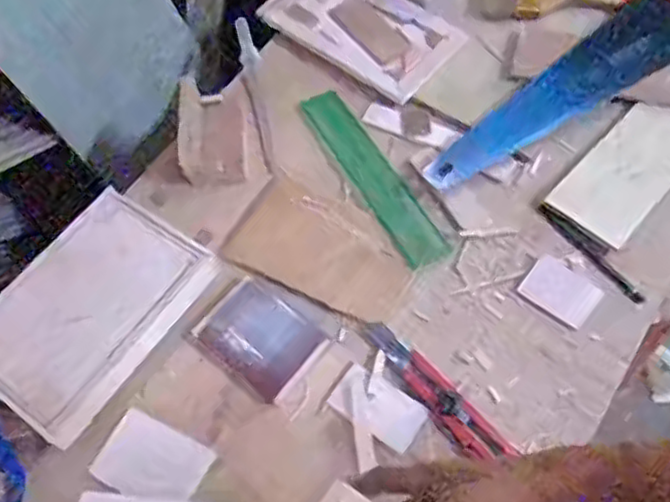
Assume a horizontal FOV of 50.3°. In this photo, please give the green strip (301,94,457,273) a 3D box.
[{"bbox_3d":[0.039,-0.084,0.764,0.048,0.004,0.241,-27,62,-11],"label":"green strip"}]

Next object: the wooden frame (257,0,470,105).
[{"bbox_3d":[0.030,-0.275,0.861,0.233,0.014,0.133,32,68,21],"label":"wooden frame"}]

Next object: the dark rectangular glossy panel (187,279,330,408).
[{"bbox_3d":[-0.070,0.080,0.663,0.104,0.019,0.085,34,69,21],"label":"dark rectangular glossy panel"}]

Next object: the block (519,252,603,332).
[{"bbox_3d":[0.216,0.037,0.680,0.067,0.006,0.047,36,69,22],"label":"block"}]

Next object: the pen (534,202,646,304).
[{"bbox_3d":[0.251,-0.001,0.705,0.016,0.007,0.136,-32,63,-13],"label":"pen"}]

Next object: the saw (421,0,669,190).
[{"bbox_3d":[0.308,-0.236,0.814,0.526,0.035,0.118,-29,62,-12],"label":"saw"}]

